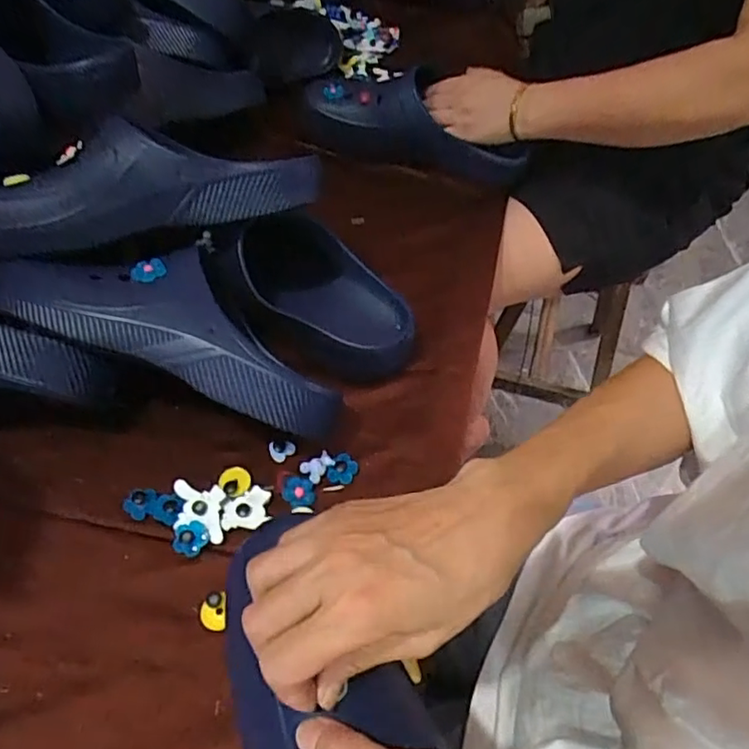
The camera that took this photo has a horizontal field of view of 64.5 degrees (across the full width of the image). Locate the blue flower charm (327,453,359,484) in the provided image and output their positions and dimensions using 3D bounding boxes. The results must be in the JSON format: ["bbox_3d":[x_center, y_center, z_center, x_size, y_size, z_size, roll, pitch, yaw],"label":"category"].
[{"bbox_3d":[-0.025,0.077,0.475,0.020,0.004,0.025,34,67,3],"label":"blue flower charm"}]

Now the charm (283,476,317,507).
[{"bbox_3d":[-0.057,0.091,0.457,0.024,0.006,0.023,11,54,5],"label":"charm"}]

